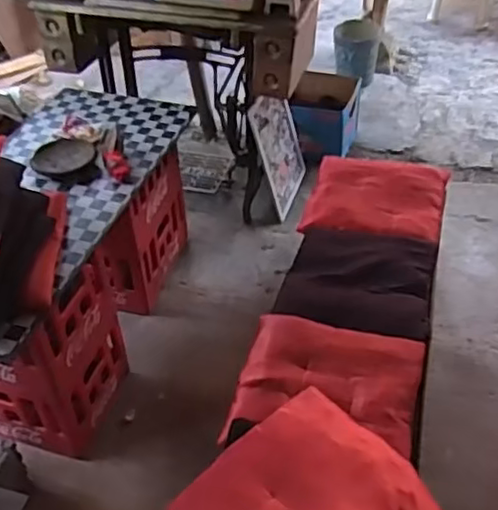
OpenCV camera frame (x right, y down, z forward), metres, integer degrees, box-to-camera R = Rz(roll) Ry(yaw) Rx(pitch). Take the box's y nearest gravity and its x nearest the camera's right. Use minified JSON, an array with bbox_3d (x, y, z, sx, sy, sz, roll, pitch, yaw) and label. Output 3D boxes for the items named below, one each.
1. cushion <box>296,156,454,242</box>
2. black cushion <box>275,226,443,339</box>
[{"bbox_3d":[0.321,-0.132,1.622,0.336,0.062,0.271,9,43,10],"label":"cushion"},{"bbox_3d":[0.254,0.050,1.456,0.320,0.068,0.267,10,43,11],"label":"black cushion"}]

